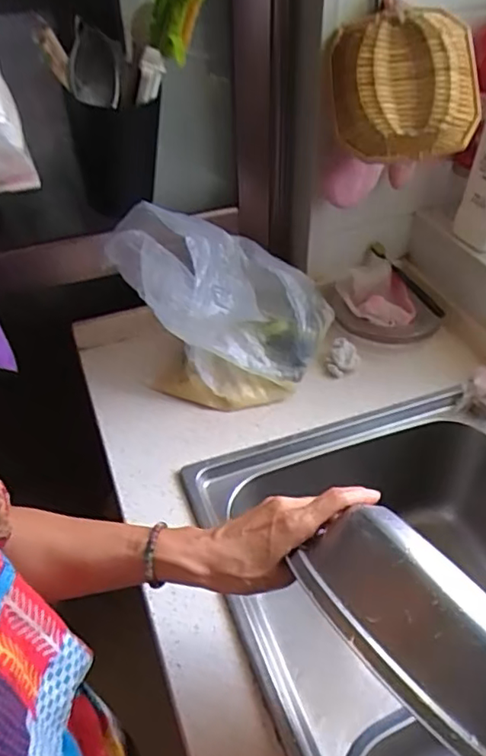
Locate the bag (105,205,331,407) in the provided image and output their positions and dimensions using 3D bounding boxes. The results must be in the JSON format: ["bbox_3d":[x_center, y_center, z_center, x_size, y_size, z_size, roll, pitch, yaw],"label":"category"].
[{"bbox_3d":[-0.023,-0.099,0.813,0.301,0.256,0.157,-3,43,-3],"label":"bag"}]

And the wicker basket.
[{"bbox_3d":[0.198,-0.358,0.728,0.183,0.148,0.108,11,44,12],"label":"wicker basket"}]

